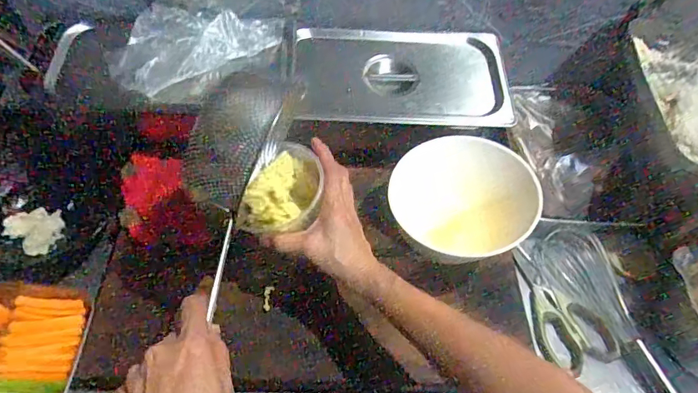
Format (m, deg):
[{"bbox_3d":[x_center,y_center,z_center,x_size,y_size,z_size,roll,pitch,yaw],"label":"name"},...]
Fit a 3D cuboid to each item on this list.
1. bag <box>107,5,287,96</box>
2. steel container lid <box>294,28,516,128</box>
[{"bbox_3d":[-0.206,-0.213,0.627,0.223,0.033,0.119,-25,62,-19],"label":"bag"},{"bbox_3d":[0.074,-0.170,0.652,0.294,0.038,0.139,5,85,1],"label":"steel container lid"}]

